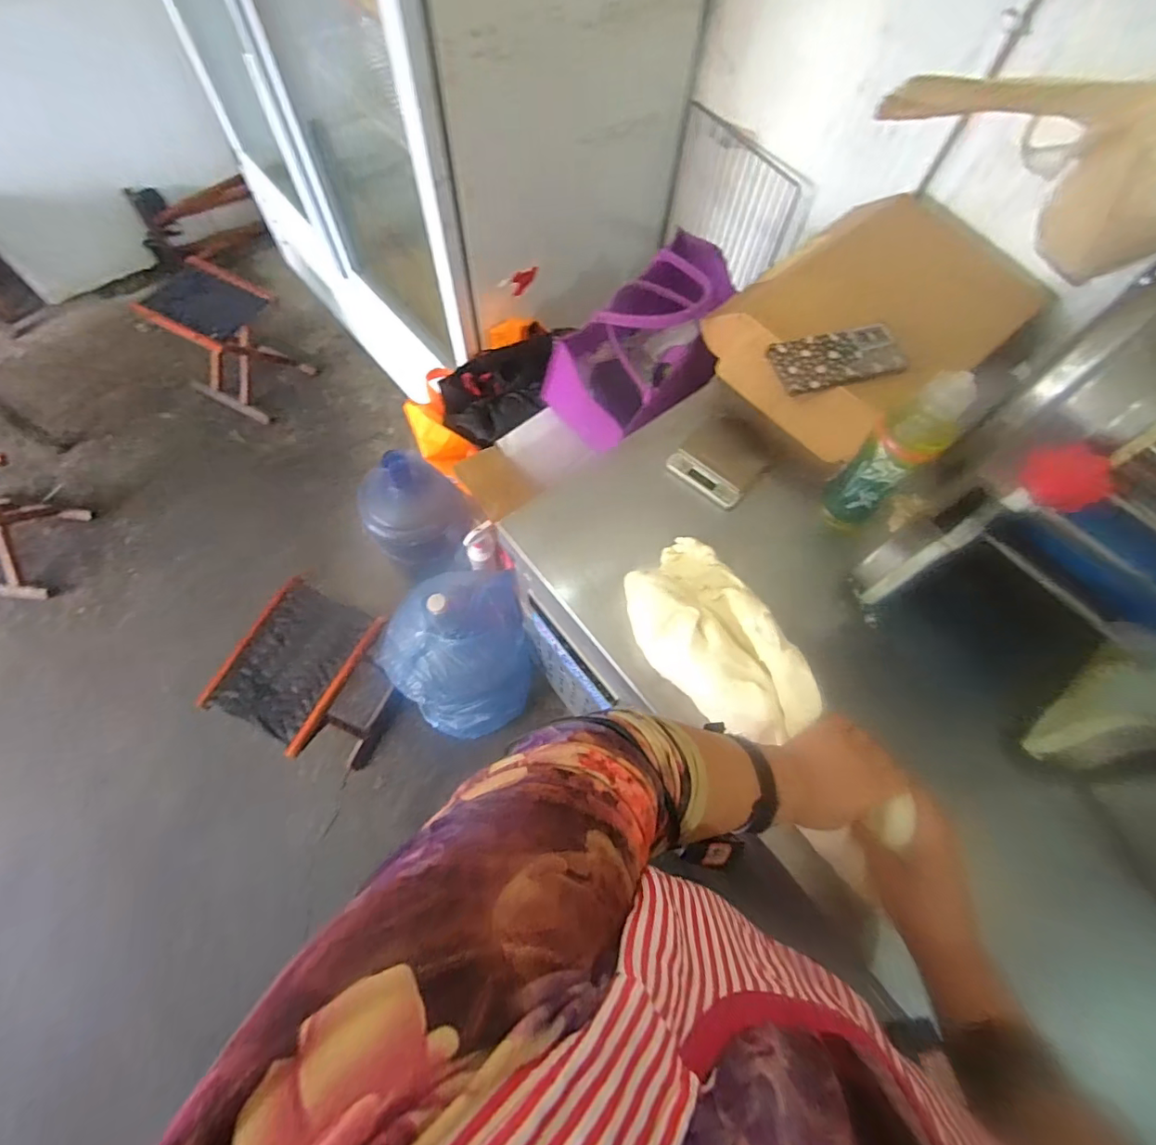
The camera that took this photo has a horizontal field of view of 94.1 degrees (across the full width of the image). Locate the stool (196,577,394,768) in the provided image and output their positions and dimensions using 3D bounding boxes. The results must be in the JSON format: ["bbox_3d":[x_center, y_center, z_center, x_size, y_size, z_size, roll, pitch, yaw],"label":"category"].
[{"bbox_3d":[-0.584,0.235,1.219,0.282,0.307,0.298,26,67,8],"label":"stool"}]

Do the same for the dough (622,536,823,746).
[{"bbox_3d":[0.139,0.065,0.567,0.122,0.071,0.229,-22,69,-12],"label":"dough"}]

